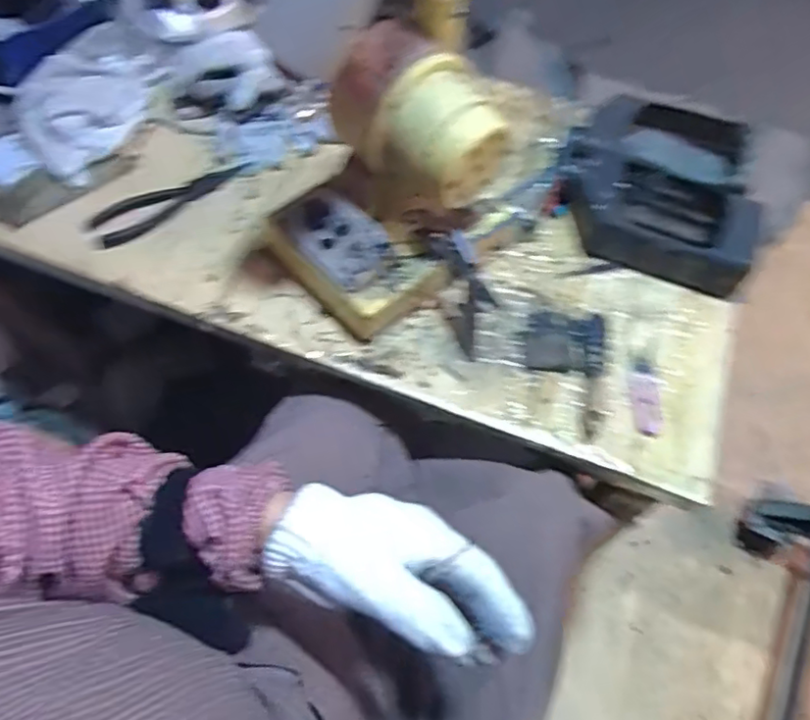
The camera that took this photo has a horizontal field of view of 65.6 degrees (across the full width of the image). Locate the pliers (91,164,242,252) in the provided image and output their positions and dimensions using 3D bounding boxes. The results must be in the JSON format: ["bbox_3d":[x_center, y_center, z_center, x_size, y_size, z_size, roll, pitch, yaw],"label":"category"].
[{"bbox_3d":[-0.267,-0.179,0.718,0.172,0.012,0.056,-28,66,-17],"label":"pliers"}]

